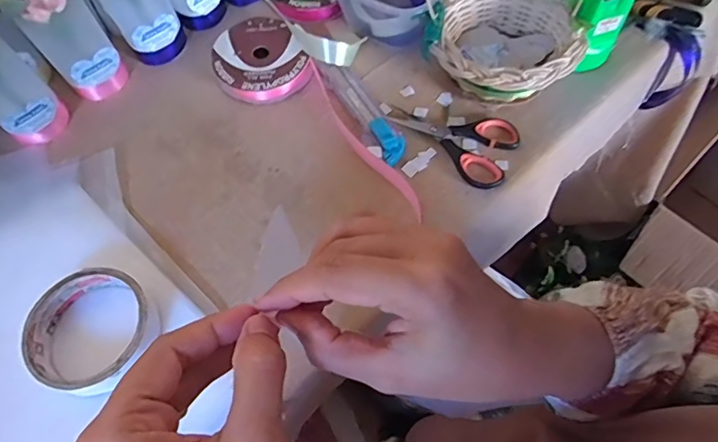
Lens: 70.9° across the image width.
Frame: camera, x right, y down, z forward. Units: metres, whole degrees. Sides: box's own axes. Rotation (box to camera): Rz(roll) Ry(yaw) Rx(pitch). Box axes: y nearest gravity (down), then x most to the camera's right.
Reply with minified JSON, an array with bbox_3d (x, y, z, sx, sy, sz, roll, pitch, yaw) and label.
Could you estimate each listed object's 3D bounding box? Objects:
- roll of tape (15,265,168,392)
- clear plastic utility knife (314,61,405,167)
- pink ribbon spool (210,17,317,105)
[{"bbox_3d":[-0.189,0.079,0.360,0.088,0.024,0.084,0,61,0],"label":"roll of tape"},{"bbox_3d":[0.004,-0.106,0.465,0.025,0.015,0.133,-27,64,-14],"label":"clear plastic utility knife"},{"bbox_3d":[-0.096,-0.153,0.488,0.083,0.028,0.096,-30,65,-15],"label":"pink ribbon spool"}]

